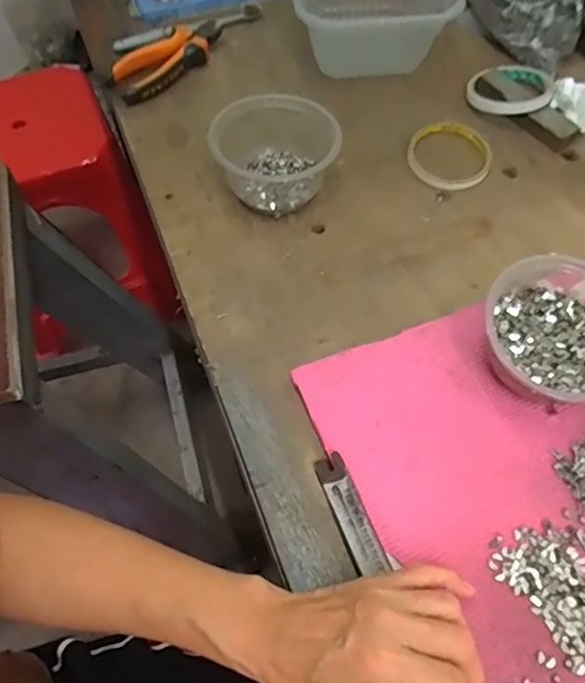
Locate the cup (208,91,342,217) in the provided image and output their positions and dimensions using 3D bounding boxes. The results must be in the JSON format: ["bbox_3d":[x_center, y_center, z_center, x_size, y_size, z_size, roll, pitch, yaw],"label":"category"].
[{"bbox_3d":[-0.014,-0.180,0.526,0.107,0.070,0.098,-1,61,1],"label":"cup"}]

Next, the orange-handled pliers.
[{"bbox_3d":[-0.134,-0.319,0.631,0.061,0.018,0.150,40,69,21],"label":"orange-handled pliers"}]

